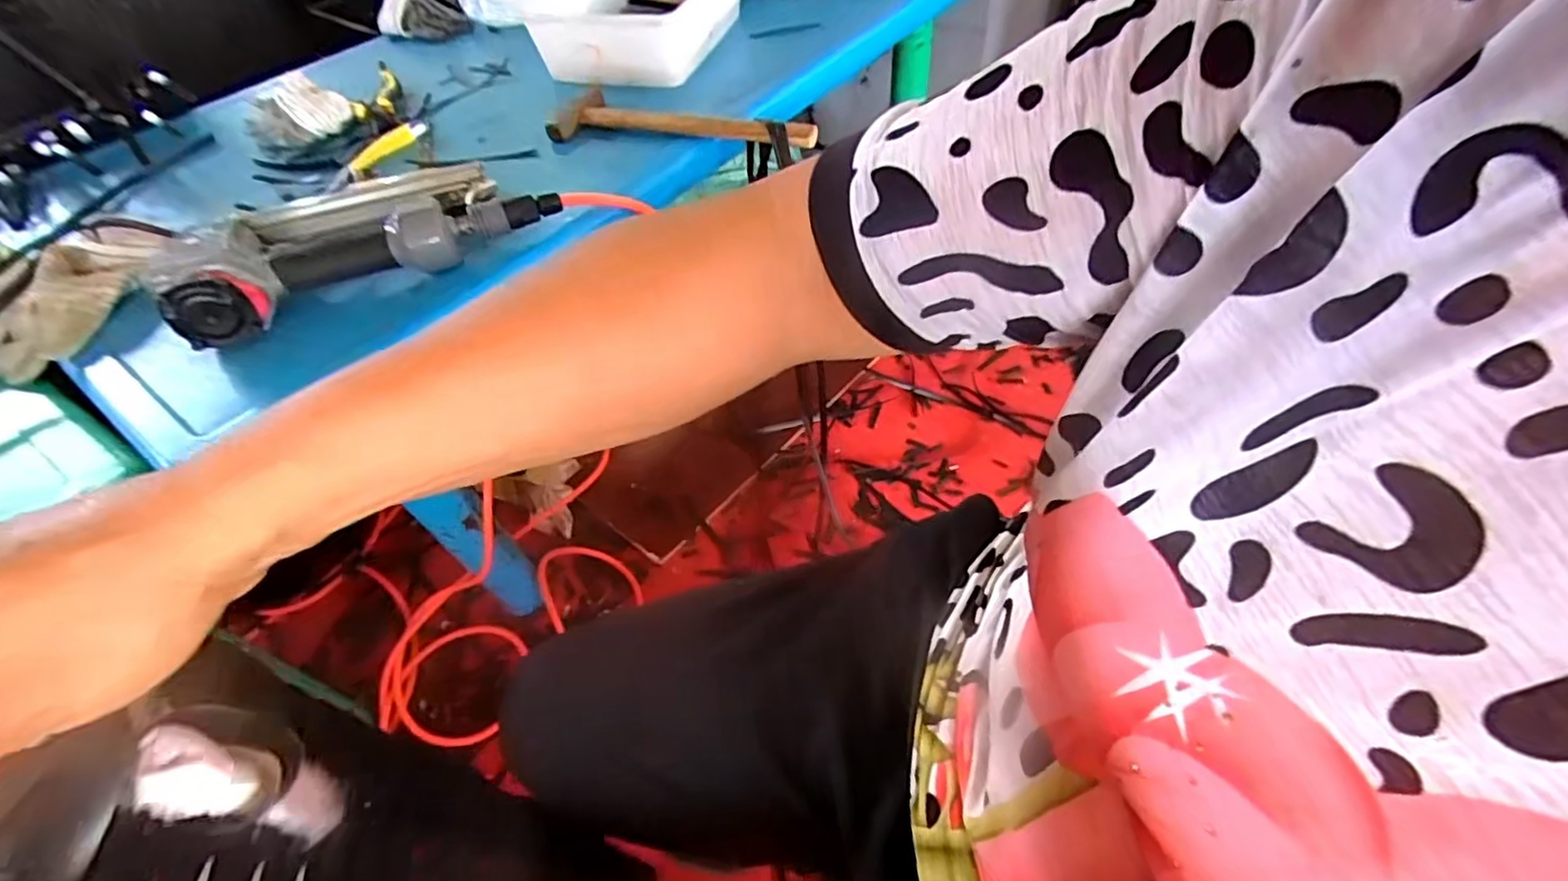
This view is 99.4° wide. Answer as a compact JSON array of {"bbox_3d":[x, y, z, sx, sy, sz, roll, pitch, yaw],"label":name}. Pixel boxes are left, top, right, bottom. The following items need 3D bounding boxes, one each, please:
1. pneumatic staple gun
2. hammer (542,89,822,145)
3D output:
[{"bbox_3d":[-0.346,-0.181,0.539,0.270,0.053,0.144,-30,53,-19],"label":"pneumatic staple gun"},{"bbox_3d":[-0.096,-0.326,0.662,0.270,0.026,0.081,7,51,12],"label":"hammer"}]

